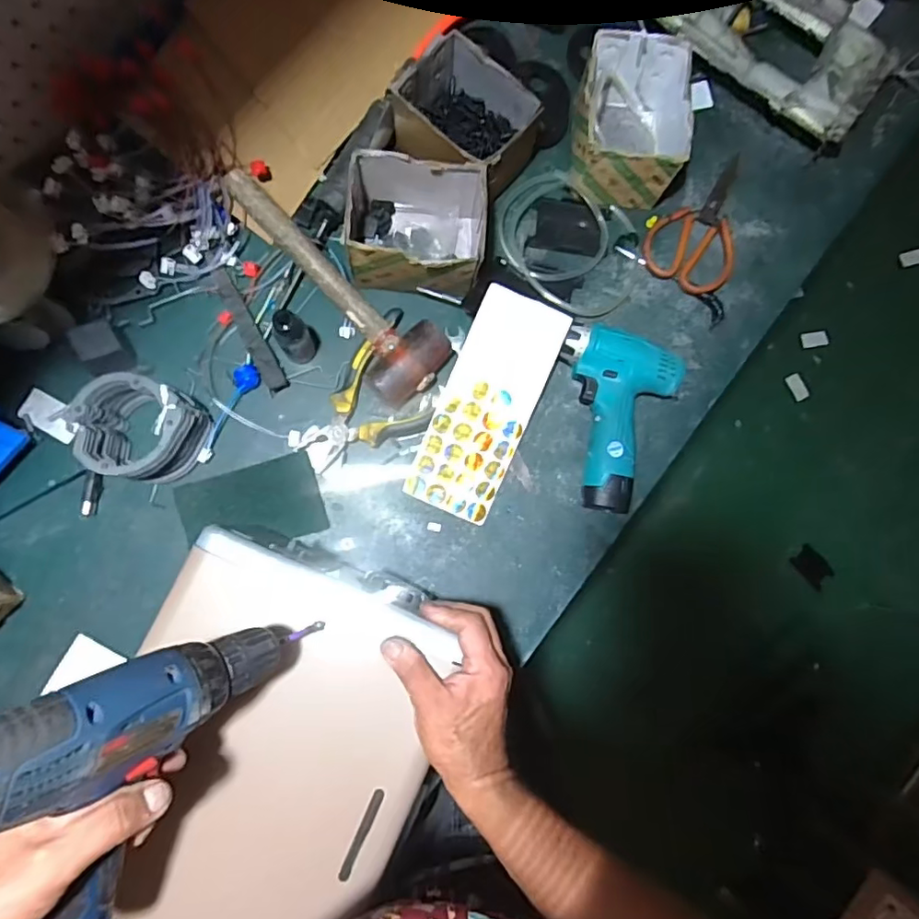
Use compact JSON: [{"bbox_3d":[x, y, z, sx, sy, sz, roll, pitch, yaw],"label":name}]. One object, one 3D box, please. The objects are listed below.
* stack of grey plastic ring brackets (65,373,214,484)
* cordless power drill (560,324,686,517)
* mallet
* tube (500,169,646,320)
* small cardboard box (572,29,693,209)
[{"bbox_3d":[-0.330,-0.031,0.587,0.107,0.076,0.097,20,82,0],"label":"stack of grey plastic ring brackets"},{"bbox_3d":[0.180,-0.043,0.631,0.130,0.048,0.201,2,82,-2],"label":"cordless power drill"},{"bbox_3d":[-0.129,-0.181,0.603,0.275,0.055,0.105,44,82,-13],"label":"mallet"},{"bbox_3d":[0.133,-0.255,0.661,0.144,0.028,0.186,-40,86,-7],"label":"tube"},{"bbox_3d":[0.192,-0.379,0.651,0.120,0.093,0.144,4,82,-2],"label":"small cardboard box"}]

